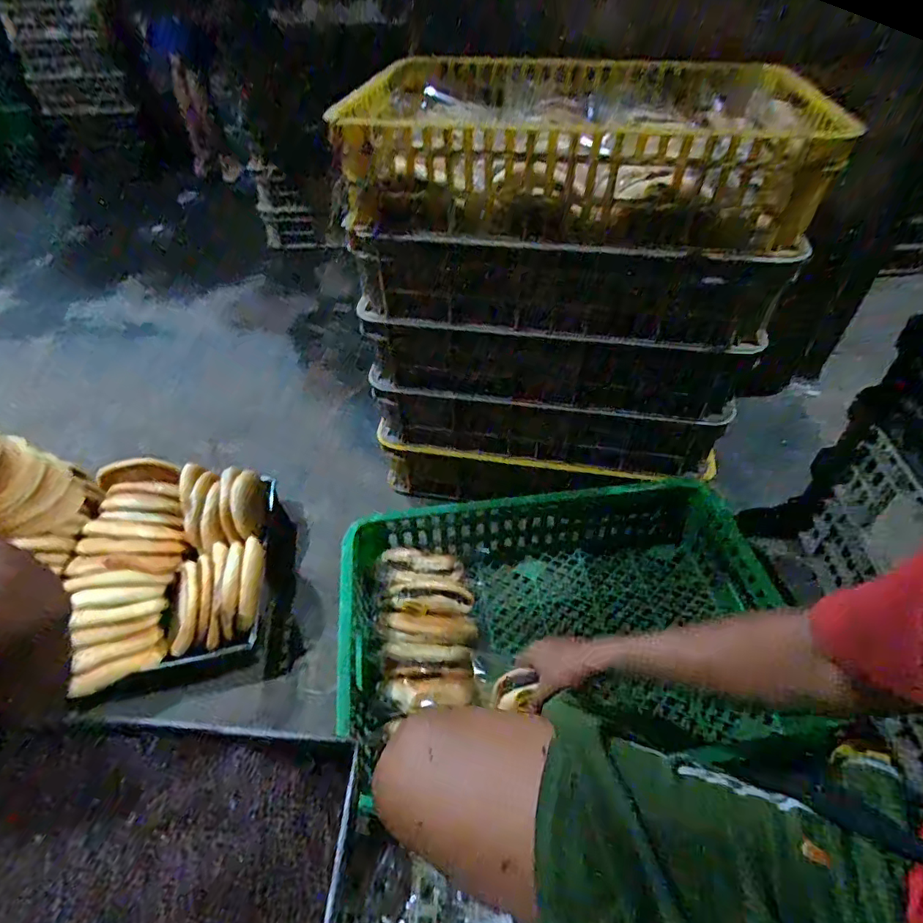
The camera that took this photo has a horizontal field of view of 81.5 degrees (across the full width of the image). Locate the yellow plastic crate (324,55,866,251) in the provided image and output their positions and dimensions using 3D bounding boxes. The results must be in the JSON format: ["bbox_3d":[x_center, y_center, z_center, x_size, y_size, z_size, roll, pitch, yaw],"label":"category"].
[{"bbox_3d":[0.159,-0.453,0.765,0.588,0.165,0.360,7,46,8],"label":"yellow plastic crate"}]

